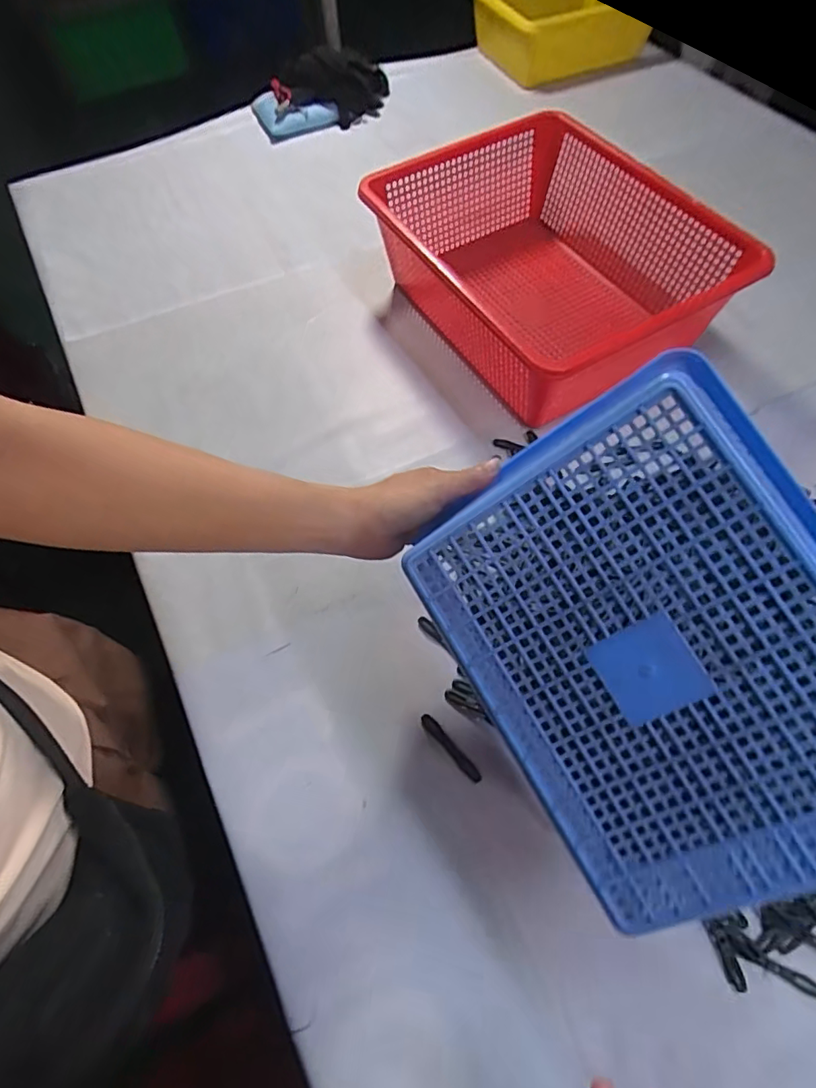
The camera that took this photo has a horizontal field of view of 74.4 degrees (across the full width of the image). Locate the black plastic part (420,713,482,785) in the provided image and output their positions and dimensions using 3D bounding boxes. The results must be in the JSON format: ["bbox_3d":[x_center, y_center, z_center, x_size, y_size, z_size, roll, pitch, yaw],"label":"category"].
[{"bbox_3d":[0.036,0.173,0.456,0.011,0.005,0.068,-38,66,-16],"label":"black plastic part"}]

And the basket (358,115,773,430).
[{"bbox_3d":[0.162,-0.325,0.638,0.281,0.166,0.379,-32,64,-13],"label":"basket"}]

